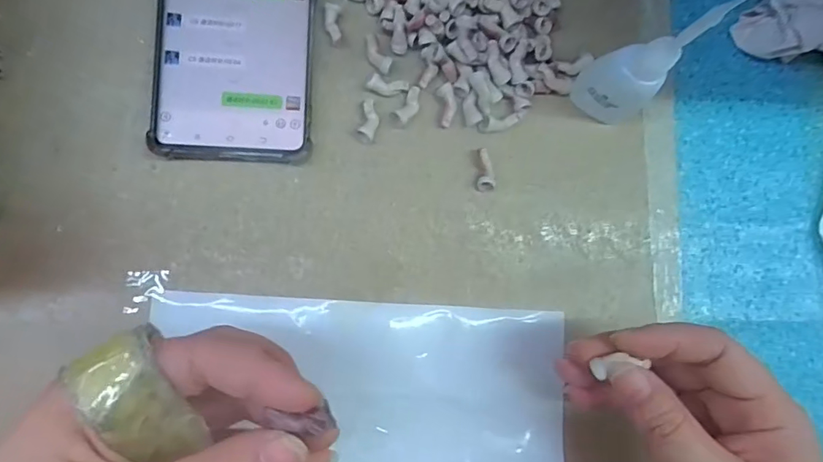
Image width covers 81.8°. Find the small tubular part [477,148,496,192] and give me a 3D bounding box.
[{"bbox_3d":[0.040,-0.033,0.259,0.009,0.007,0.023,-7,88,-8],"label":"small tubular part"}]

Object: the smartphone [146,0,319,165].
[{"bbox_3d":[-0.088,-0.122,0.247,0.076,0.012,0.171,2,86,-7],"label":"smartphone"}]

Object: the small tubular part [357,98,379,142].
[{"bbox_3d":[-0.023,-0.059,0.253,0.010,0.008,0.024,13,85,-7],"label":"small tubular part"}]

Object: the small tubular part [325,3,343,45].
[{"bbox_3d":[-0.042,-0.111,0.256,0.009,0.006,0.022,2,86,-7],"label":"small tubular part"}]

